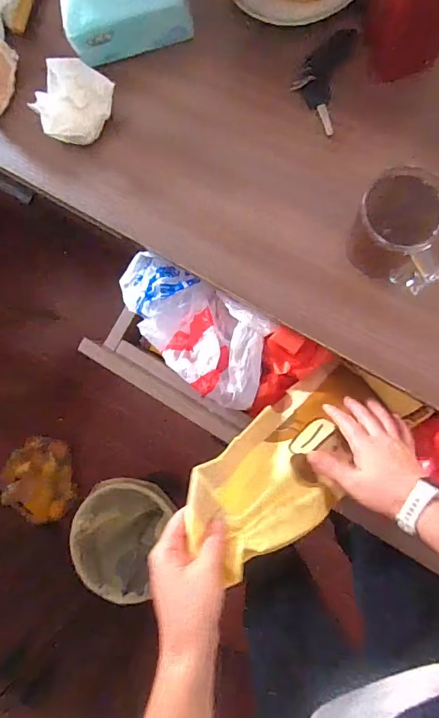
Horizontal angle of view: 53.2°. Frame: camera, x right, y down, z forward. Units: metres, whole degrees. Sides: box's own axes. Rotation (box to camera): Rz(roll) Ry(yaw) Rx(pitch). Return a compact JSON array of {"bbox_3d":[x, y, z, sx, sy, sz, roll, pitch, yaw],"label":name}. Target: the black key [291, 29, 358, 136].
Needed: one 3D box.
[{"bbox_3d":[0.113,-0.314,0.494,0.053,0.016,0.108,14,89,10],"label":"black key"}]

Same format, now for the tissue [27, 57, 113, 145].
[{"bbox_3d":[-0.171,-0.301,0.518,0.097,0.064,0.060,-37,82,5],"label":"tissue"}]

